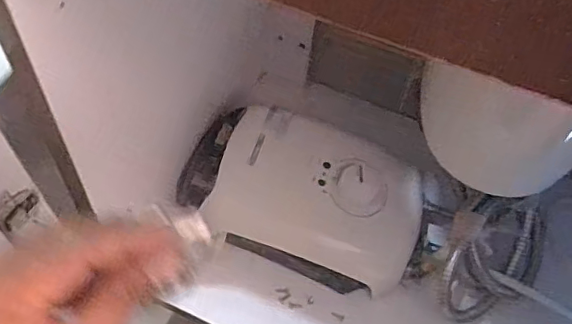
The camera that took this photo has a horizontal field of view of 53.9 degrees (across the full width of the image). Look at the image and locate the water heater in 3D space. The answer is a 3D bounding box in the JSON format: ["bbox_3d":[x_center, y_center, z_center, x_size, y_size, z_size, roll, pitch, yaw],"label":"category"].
[{"bbox_3d":[0.015,0.036,0.648,0.280,0.093,0.162,21,56,10],"label":"water heater"}]

